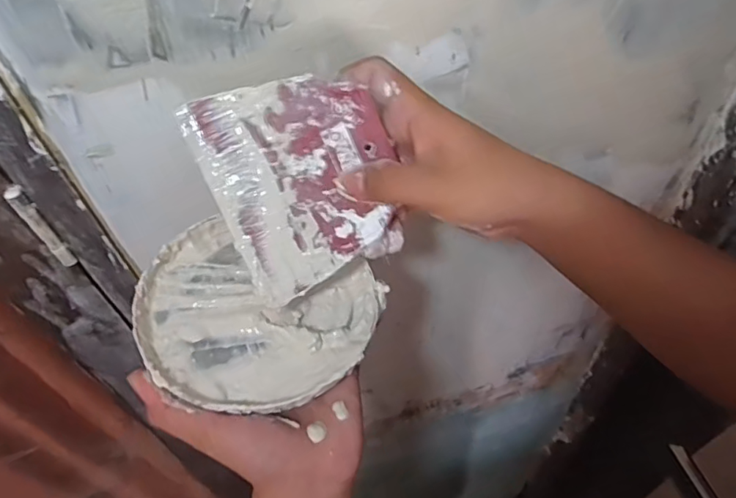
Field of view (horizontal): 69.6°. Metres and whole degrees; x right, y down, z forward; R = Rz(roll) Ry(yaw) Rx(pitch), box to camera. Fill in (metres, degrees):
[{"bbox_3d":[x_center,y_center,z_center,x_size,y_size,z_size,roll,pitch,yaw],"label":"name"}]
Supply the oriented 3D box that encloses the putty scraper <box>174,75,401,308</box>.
[{"bbox_3d":[-0.037,-0.041,0.309,0.103,0.120,0.004,-23,11,0],"label":"putty scraper"}]

